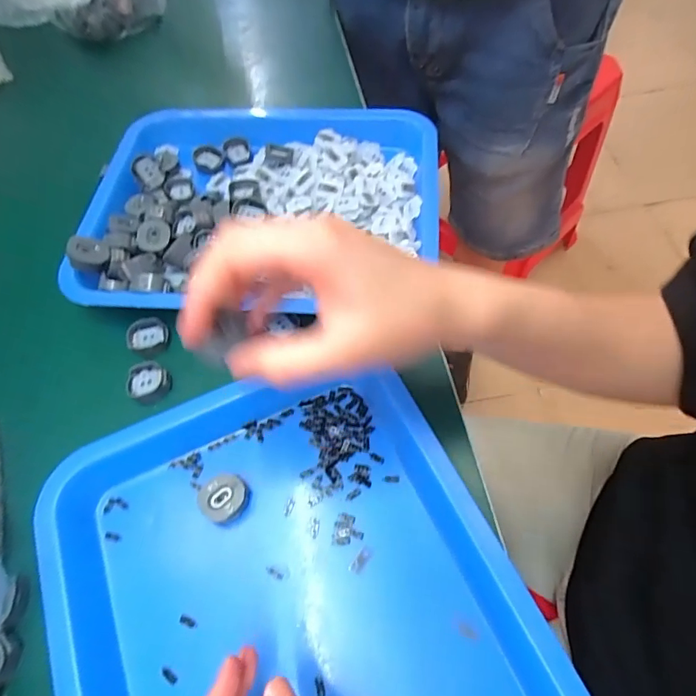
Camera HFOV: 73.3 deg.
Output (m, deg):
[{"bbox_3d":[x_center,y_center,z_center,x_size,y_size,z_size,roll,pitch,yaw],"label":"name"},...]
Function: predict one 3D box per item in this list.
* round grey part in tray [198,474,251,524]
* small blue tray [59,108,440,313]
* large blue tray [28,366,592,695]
[{"bbox_3d":[-0.077,0.089,0.283,0.030,0.013,0.028,-1,62,3],"label":"round grey part in tray"},{"bbox_3d":[-0.069,-0.120,0.387,0.281,0.035,0.222,4,62,6],"label":"small blue tray"},{"bbox_3d":[-0.029,0.146,0.244,0.236,0.030,0.282,-23,63,-9],"label":"large blue tray"}]

